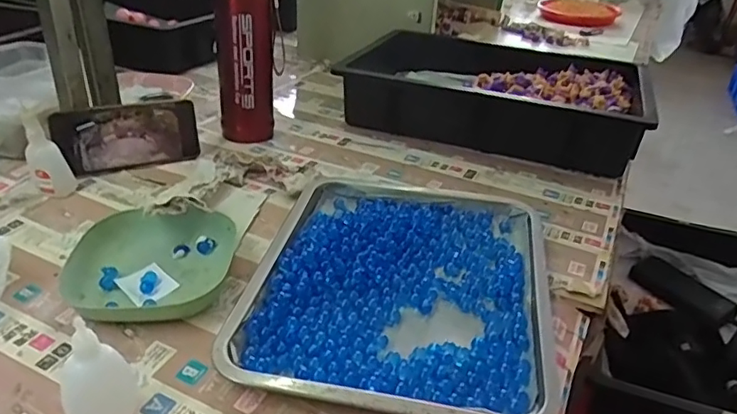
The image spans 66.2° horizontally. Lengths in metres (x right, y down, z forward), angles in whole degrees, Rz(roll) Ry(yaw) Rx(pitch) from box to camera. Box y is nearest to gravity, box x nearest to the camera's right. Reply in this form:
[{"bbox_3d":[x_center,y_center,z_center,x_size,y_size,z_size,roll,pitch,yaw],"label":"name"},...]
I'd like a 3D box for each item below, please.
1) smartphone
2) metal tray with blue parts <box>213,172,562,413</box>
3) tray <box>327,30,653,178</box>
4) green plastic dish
[{"bbox_3d":[-0.294,-0.086,0.698,0.163,0.078,0.010,-13,20,-30],"label":"smartphone"},{"bbox_3d":[0.038,0.061,0.542,0.272,0.030,0.333,9,31,6],"label":"metal tray with blue parts"},{"bbox_3d":[0.192,-0.189,0.919,0.451,0.092,0.320,14,32,15],"label":"tray"},{"bbox_3d":[-0.204,0.049,0.525,0.146,0.033,0.129,1,31,-7],"label":"green plastic dish"}]

